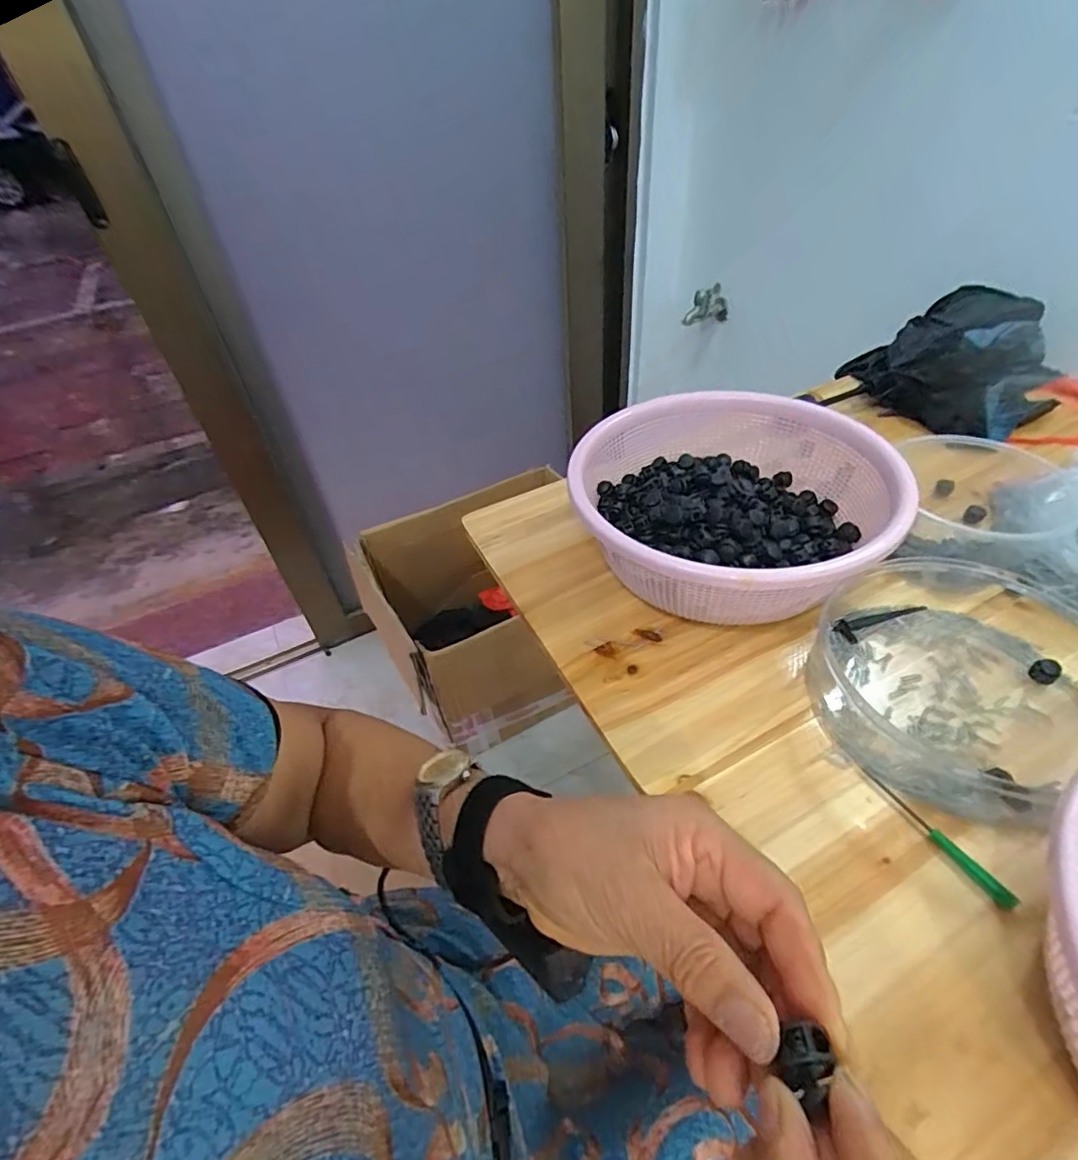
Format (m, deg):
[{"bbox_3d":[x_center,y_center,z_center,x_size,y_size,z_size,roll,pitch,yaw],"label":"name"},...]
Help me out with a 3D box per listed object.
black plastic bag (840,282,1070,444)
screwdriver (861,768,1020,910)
[{"bbox_3d":[0.510,-0.272,0.695,0.230,0.105,0.195,24,51,27],"label":"black plastic bag"},{"bbox_3d":[0.251,0.160,0.356,0.009,0.007,0.097,-22,46,-16],"label":"screwdriver"}]

